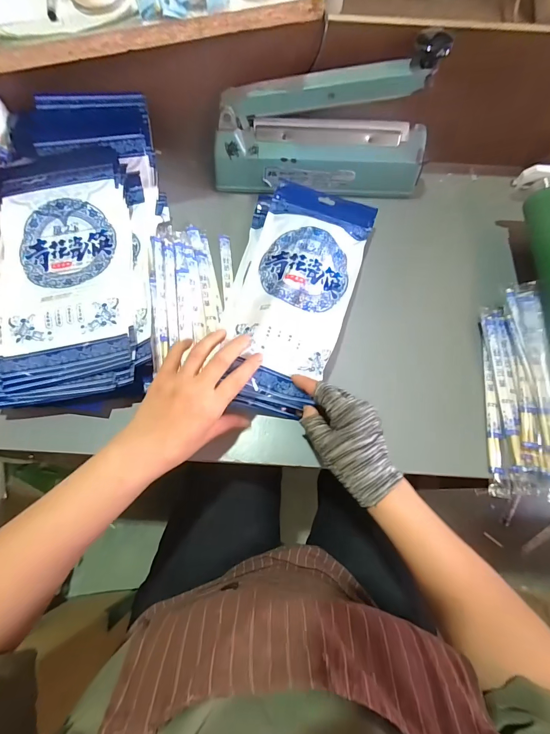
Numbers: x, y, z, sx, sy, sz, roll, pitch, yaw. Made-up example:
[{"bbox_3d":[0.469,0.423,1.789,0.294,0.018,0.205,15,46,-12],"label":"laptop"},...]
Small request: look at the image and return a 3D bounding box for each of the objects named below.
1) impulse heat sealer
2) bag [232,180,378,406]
[{"bbox_3d":[0.066,-0.322,0.471,0.303,0.167,0.060,3,70,0],"label":"impulse heat sealer"},{"bbox_3d":[0.034,-0.112,0.445,0.136,0.026,0.309,18,68,-2],"label":"bag"}]

